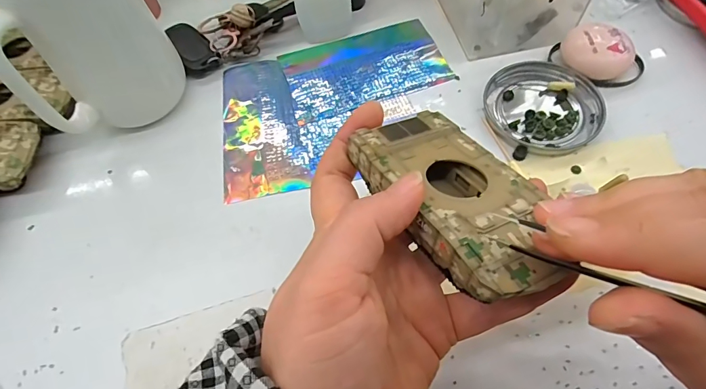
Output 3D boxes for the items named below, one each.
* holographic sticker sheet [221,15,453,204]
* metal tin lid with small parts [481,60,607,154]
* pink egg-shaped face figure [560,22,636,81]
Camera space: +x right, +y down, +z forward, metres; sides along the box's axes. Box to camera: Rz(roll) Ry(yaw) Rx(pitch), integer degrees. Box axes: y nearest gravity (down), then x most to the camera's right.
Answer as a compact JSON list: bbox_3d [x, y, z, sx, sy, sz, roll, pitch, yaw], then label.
[{"bbox_3d":[-0.011,-0.071,0.316,0.174,0.004,0.134,-13,61,-3],"label":"holographic sticker sheet"},{"bbox_3d":[0.133,-0.063,0.298,0.074,0.010,0.076,-1,61,2],"label":"metal tin lid with small parts"},{"bbox_3d":[0.177,-0.103,0.307,0.047,0.024,0.039,33,68,20],"label":"pink egg-shaped face figure"}]

